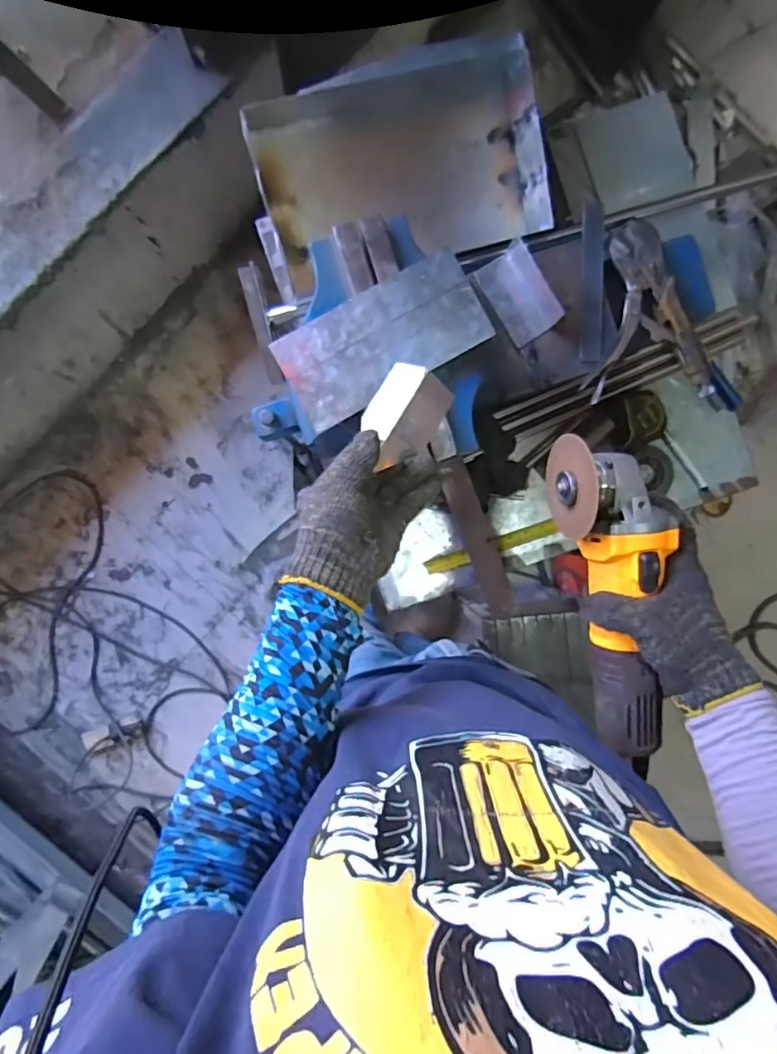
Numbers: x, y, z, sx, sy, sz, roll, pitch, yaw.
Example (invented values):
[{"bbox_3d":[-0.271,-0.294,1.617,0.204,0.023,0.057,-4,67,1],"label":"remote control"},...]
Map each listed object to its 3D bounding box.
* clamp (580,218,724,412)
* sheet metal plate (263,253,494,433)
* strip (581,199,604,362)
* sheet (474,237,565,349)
[{"bbox_3d":[0.313,-0.252,0.634,0.166,0.030,0.215,1,92,-5],"label":"clamp"},{"bbox_3d":[-0.006,-0.189,0.543,0.205,0.008,0.100,-30,92,-2],"label":"sheet metal plate"},{"bbox_3d":[0.238,-0.283,0.626,0.027,0.010,0.178,-1,92,-5],"label":"strip"},{"bbox_3d":[0.148,-0.264,0.611,0.057,0.046,0.102,-33,94,-4],"label":"sheet"}]

